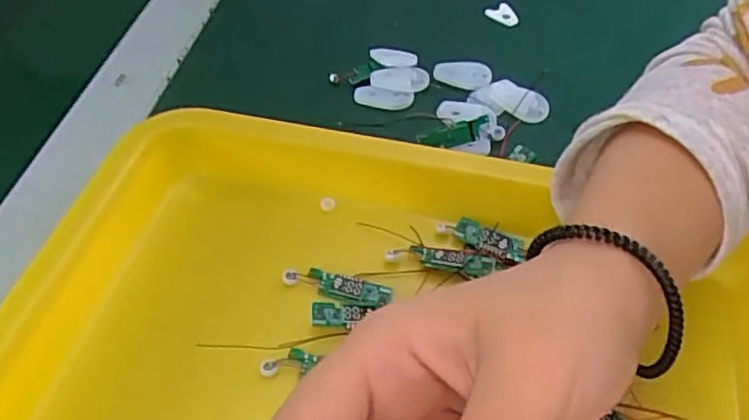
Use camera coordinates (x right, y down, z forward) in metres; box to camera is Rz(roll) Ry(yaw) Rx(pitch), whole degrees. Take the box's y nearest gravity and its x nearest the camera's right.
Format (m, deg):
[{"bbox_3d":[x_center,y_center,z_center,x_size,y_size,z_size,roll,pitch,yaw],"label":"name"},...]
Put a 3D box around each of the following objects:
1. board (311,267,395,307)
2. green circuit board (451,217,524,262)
[{"bbox_3d":[-0.013,0.037,0.306,0.039,0.004,0.015,9,51,10],"label":"board"},{"bbox_3d":[0.055,0.012,0.316,0.034,0.004,0.014,26,56,22],"label":"green circuit board"}]

